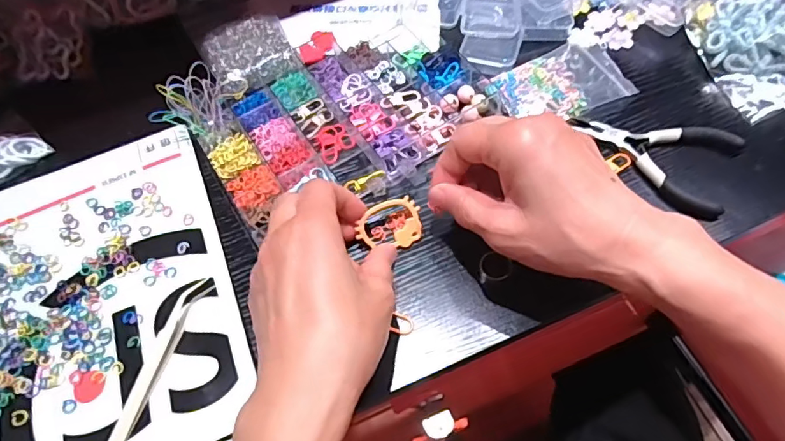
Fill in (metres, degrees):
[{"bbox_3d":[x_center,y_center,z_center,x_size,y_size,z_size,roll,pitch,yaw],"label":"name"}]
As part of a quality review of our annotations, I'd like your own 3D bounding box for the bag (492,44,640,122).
[{"bbox_3d":[0.130,-0.110,0.394,0.101,0.009,0.064,-20,61,-7],"label":"bag"}]

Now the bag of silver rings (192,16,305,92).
[{"bbox_3d":[-0.124,-0.146,0.439,0.070,0.019,0.094,-27,62,-11],"label":"bag of silver rings"}]

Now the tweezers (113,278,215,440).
[{"bbox_3d":[-0.144,0.091,0.307,0.015,0.013,0.118,16,63,13],"label":"tweezers"}]

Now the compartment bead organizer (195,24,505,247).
[{"bbox_3d":[-0.038,-0.078,0.390,0.203,0.024,0.138,-33,63,-14],"label":"compartment bead organizer"}]

